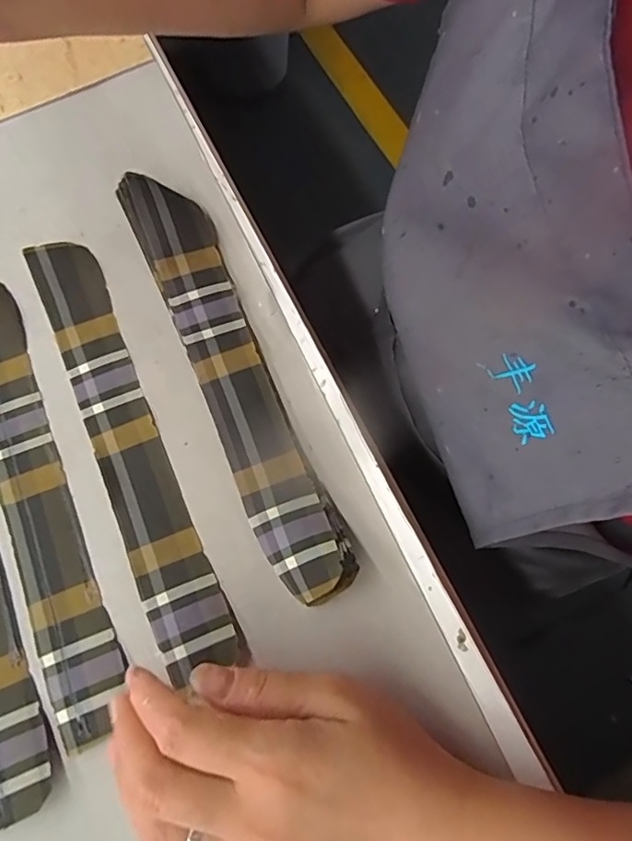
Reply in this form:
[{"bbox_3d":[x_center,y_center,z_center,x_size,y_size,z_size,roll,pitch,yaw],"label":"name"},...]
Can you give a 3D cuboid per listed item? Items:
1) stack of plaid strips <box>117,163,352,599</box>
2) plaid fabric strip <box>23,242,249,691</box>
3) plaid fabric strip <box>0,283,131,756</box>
[{"bbox_3d":[-0.046,-0.029,0.291,0.040,0.022,0.253,-23,73,-7],"label":"stack of plaid strips"},{"bbox_3d":[-0.104,0.007,0.291,0.037,0.011,0.252,-24,73,-8],"label":"plaid fabric strip"},{"bbox_3d":[-0.151,0.031,0.282,0.036,0.009,0.255,-23,73,-8],"label":"plaid fabric strip"}]

